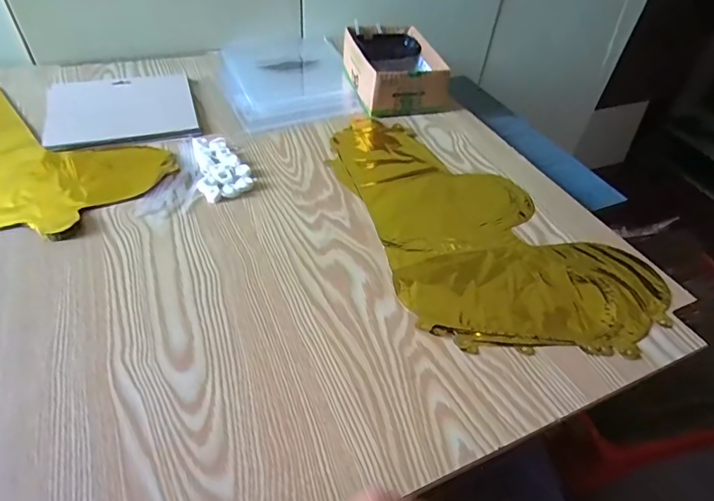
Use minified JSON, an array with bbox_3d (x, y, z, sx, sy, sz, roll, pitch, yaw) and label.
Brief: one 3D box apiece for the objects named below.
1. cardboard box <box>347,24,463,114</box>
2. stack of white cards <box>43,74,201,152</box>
[{"bbox_3d":[0.060,-0.300,0.739,0.145,0.068,0.195,-13,48,-17],"label":"cardboard box"},{"bbox_3d":[-0.343,-0.210,0.659,0.193,0.008,0.179,-12,48,-16],"label":"stack of white cards"}]

